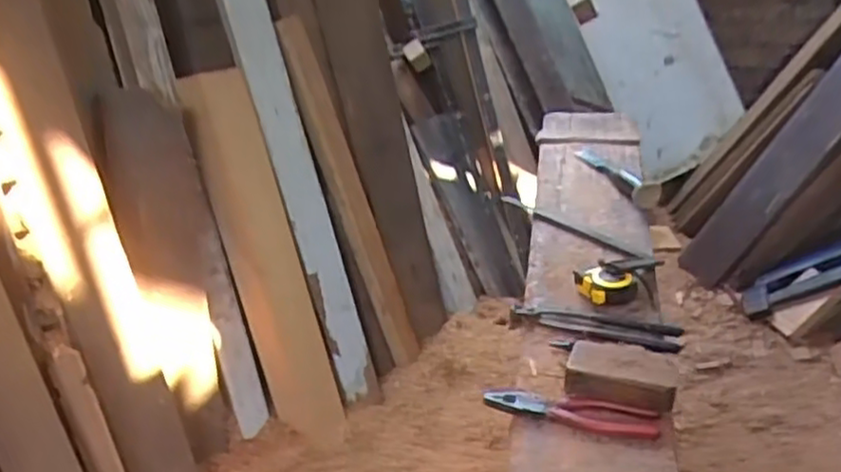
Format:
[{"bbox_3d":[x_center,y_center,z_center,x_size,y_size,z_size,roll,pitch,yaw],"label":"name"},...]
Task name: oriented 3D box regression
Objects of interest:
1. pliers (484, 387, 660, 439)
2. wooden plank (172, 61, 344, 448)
[{"bbox_3d":[0.180,0.210,0.878,0.200,0.031,0.034,8,36,14],"label":"pliers"},{"bbox_3d":[-0.249,0.056,1.228,0.128,0.662,0.038,-24,24,-30],"label":"wooden plank"}]

